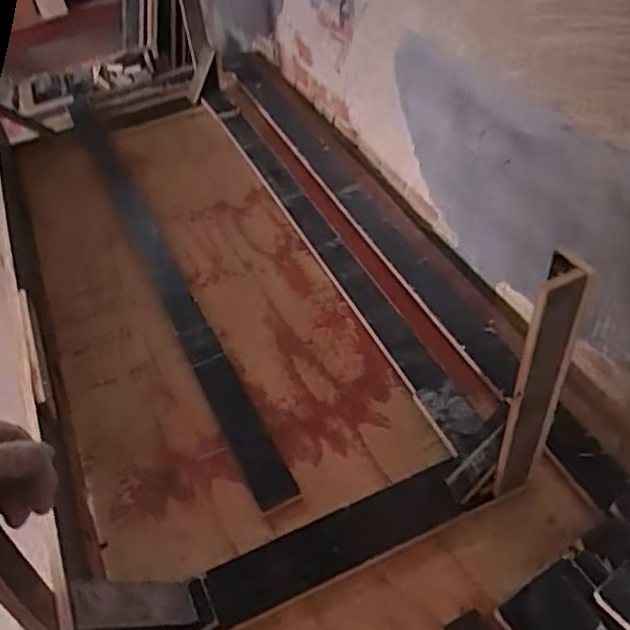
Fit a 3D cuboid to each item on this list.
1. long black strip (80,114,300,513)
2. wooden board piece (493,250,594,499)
[{"bbox_3d":[-0.295,-0.107,1.237,0.053,0.022,1.130,-22,50,-15],"label":"long black strip"},{"bbox_3d":[0.245,0.095,0.716,0.043,0.366,0.056,20,48,24],"label":"wooden board piece"}]

